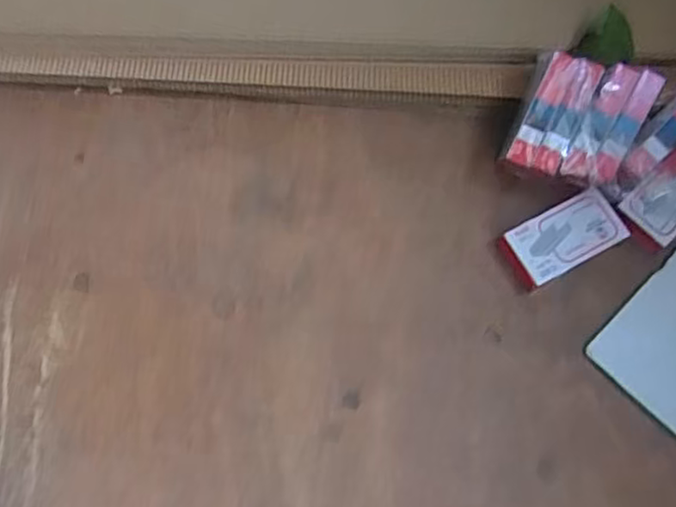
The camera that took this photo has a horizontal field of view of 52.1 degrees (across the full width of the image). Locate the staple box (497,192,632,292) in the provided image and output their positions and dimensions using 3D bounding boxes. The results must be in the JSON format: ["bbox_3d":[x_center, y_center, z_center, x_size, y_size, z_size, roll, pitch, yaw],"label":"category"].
[{"bbox_3d":[0.140,-0.010,0.427,0.070,0.017,0.037,-26,73,-11],"label":"staple box"}]

